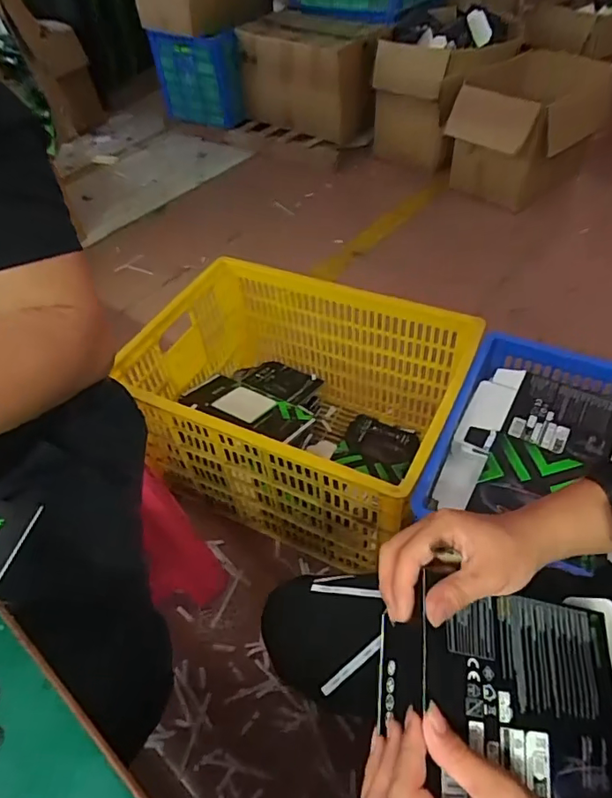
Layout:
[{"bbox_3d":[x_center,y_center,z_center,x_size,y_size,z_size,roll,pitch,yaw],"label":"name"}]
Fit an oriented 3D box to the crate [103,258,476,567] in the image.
[{"bbox_3d":[-0.024,0.021,1.198,0.678,0.420,0.488,17,53,19],"label":"crate"}]

